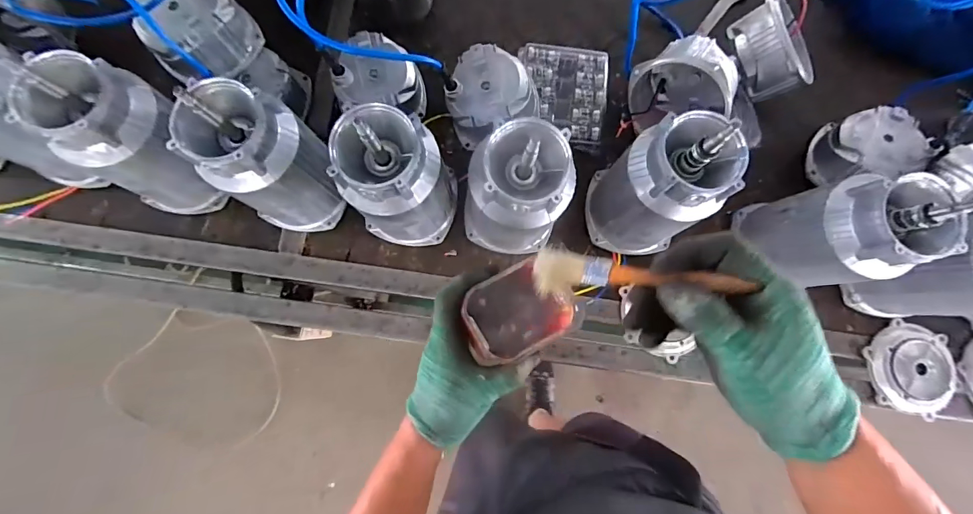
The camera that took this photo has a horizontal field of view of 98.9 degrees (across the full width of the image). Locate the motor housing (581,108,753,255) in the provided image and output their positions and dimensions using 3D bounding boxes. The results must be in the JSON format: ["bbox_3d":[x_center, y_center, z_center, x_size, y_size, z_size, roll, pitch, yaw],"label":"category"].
[{"bbox_3d":[0.204,-0.084,0.504,0.106,0.203,0.110,0,81,-2],"label":"motor housing"}]

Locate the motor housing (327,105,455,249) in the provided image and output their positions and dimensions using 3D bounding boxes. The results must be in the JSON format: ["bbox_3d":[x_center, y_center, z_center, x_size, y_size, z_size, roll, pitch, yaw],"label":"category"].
[{"bbox_3d":[-0.110,-0.080,0.515,0.125,0.224,0.114,2,81,-2],"label":"motor housing"}]

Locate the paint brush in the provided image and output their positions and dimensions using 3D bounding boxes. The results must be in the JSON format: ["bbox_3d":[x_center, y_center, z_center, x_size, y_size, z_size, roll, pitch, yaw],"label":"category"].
[{"bbox_3d":[0.102,0.015,0.302,0.144,0.022,0.039,2,79,32],"label":"paint brush"}]

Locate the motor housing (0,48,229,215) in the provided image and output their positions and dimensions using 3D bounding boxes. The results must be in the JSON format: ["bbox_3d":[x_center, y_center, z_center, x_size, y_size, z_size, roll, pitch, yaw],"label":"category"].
[{"bbox_3d":[-0.430,-0.135,0.515,0.114,0.224,0.111,8,81,-1],"label":"motor housing"}]

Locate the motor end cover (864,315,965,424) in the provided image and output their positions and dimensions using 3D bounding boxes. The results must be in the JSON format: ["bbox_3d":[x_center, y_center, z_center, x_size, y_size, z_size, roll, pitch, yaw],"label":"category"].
[{"bbox_3d":[0.617,0.161,0.593,0.127,0.023,0.130,-16,82,-4],"label":"motor end cover"}]

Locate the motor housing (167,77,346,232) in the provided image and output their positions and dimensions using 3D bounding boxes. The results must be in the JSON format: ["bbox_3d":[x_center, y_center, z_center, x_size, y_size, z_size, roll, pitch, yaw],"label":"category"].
[{"bbox_3d":[-0.256,-0.111,0.507,0.107,0.240,0.111,0,81,-2],"label":"motor housing"}]

